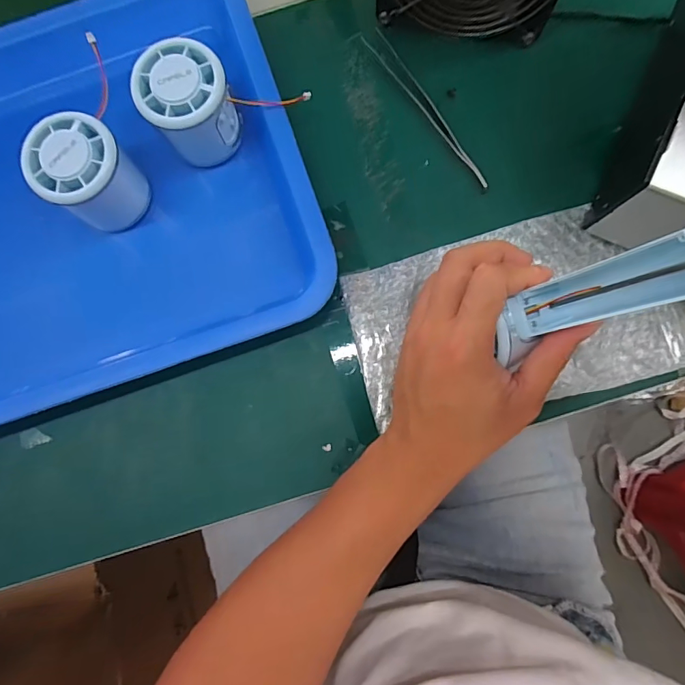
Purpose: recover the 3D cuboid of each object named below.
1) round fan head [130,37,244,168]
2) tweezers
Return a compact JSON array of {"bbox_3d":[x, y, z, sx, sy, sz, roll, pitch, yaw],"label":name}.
[{"bbox_3d":[-0.099,-0.156,0.311,0.053,0.063,0.054,0,85,3],"label":"round fan head"},{"bbox_3d":[0.060,-0.168,0.331,0.013,0.004,0.142,-34,84,0],"label":"tweezers"}]

